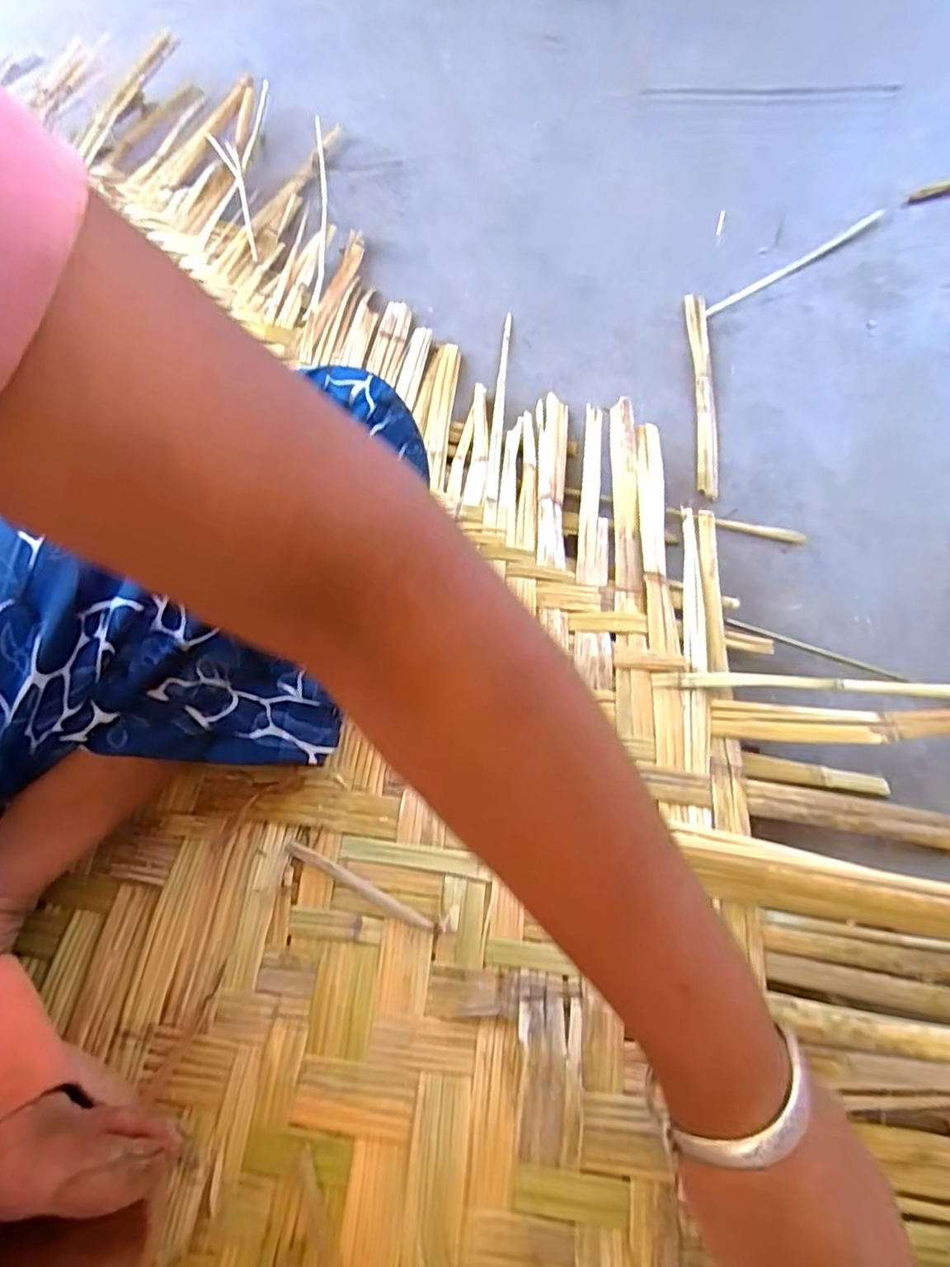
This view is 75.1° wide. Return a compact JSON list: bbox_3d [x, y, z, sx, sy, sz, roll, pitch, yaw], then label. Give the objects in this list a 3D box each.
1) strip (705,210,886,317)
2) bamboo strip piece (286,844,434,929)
[{"bbox_3d":[0.356,-0.409,0.681,0.302,0.008,0.013,-34,64,-17],"label":"strip"},{"bbox_3d":[-0.064,0.137,0.339,0.092,0.004,0.008,23,62,15],"label":"bamboo strip piece"}]

